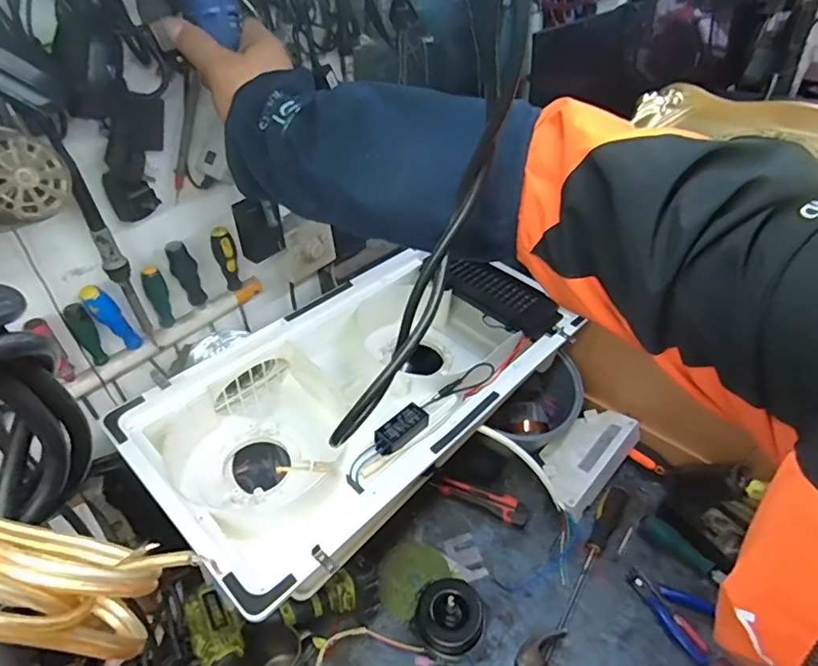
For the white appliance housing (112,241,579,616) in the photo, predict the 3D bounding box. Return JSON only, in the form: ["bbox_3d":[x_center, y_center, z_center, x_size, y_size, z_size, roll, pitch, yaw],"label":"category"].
[{"bbox_3d":[-0.063,0.092,0.693,0.300,0.144,0.514,31,51,33],"label":"white appliance housing"}]

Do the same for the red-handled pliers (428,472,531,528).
[{"bbox_3d":[0.109,0.258,0.813,0.160,0.023,0.039,17,44,21],"label":"red-handled pliers"}]

